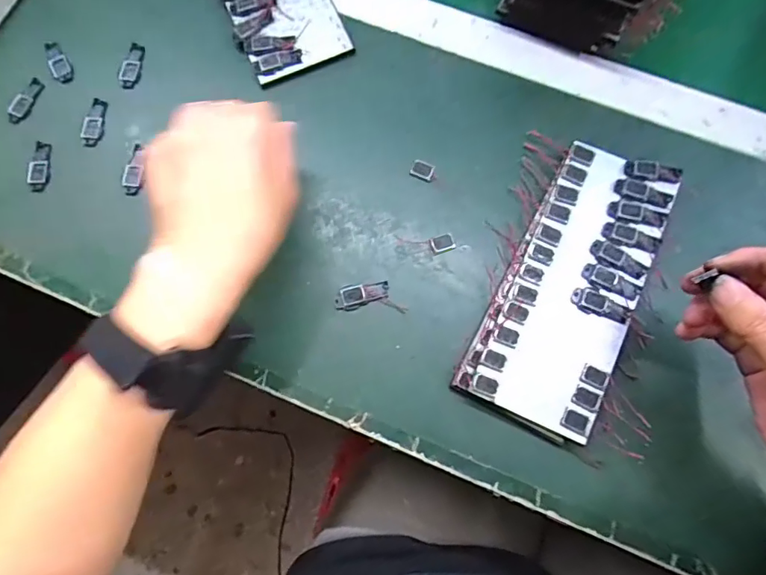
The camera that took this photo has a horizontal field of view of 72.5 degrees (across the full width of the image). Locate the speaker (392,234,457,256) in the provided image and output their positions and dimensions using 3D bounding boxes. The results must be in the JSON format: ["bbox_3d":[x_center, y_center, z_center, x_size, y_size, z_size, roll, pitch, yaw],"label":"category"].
[{"bbox_3d":[0.031,-0.031,0.381,0.042,0.004,0.015,-1,75,1],"label":"speaker"}]

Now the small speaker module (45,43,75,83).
[{"bbox_3d":[-0.266,-0.185,0.428,0.017,0.004,0.043,-29,77,-6],"label":"small speaker module"}]

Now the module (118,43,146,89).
[{"bbox_3d":[-0.205,-0.181,0.426,0.018,0.004,0.041,4,76,2],"label":"module"}]

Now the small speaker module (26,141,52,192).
[{"bbox_3d":[-0.265,-0.094,0.402,0.016,0.004,0.040,-3,75,0],"label":"small speaker module"}]

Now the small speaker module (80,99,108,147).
[{"bbox_3d":[-0.229,-0.131,0.414,0.016,0.004,0.040,5,76,2],"label":"small speaker module"}]

